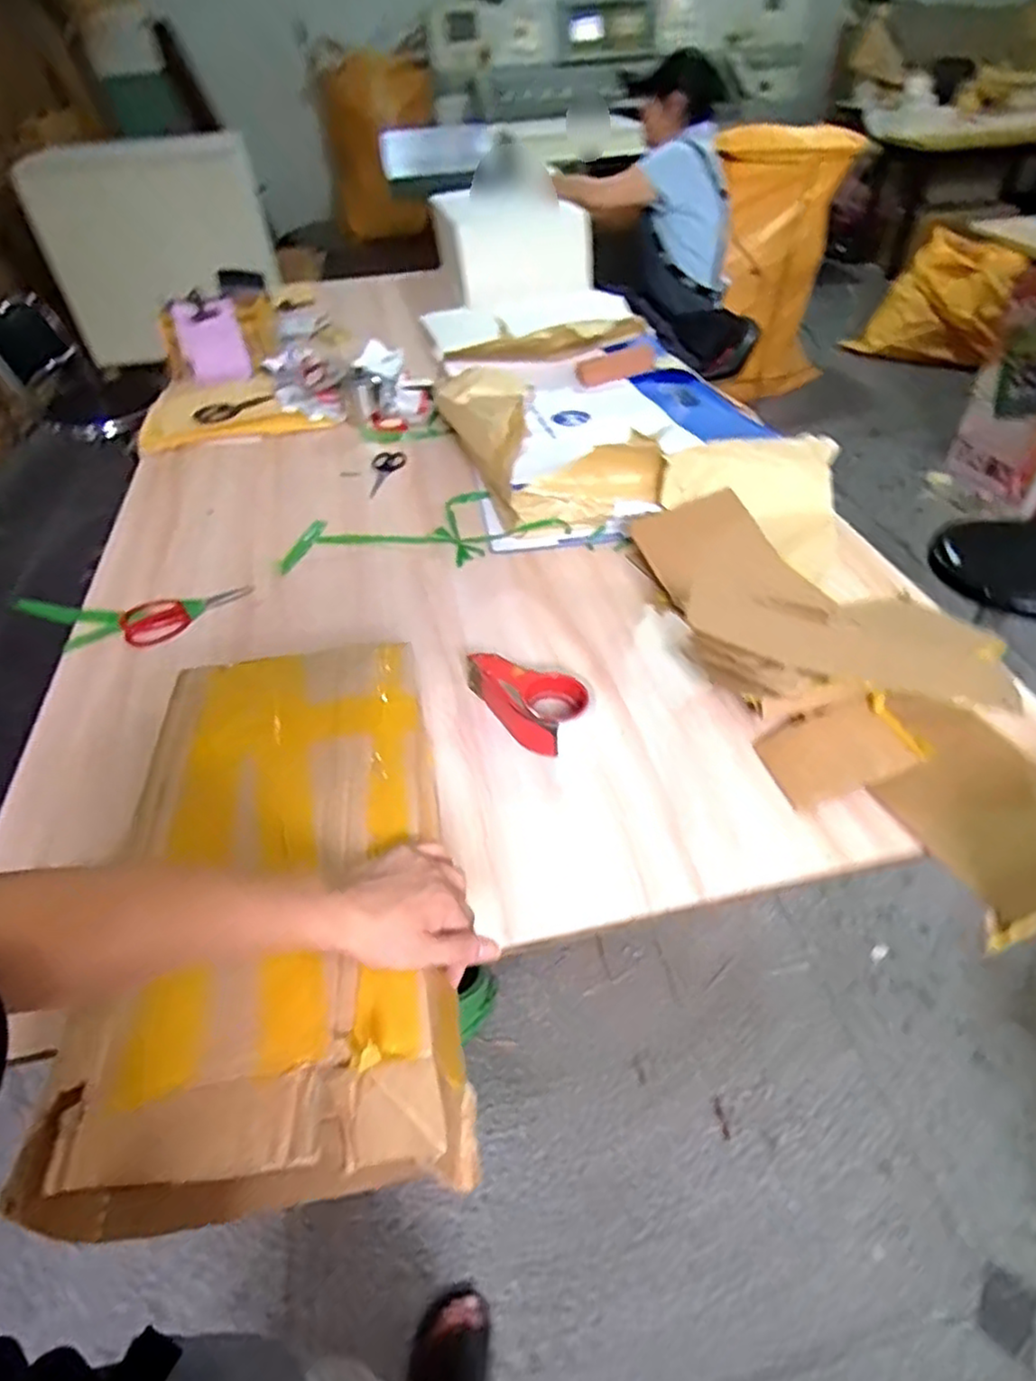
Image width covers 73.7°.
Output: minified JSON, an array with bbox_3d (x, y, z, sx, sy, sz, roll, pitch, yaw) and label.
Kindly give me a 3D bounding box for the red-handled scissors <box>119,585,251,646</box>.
[{"bbox_3d":[-0.487,-0.121,1.017,0.180,0.017,0.073,-33,52,-26],"label":"red-handled scissors"}]

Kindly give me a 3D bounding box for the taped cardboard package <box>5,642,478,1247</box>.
[{"bbox_3d":[-0.217,0.159,0.630,0.289,0.110,0.502,-11,44,-9],"label":"taped cardboard package"}]

